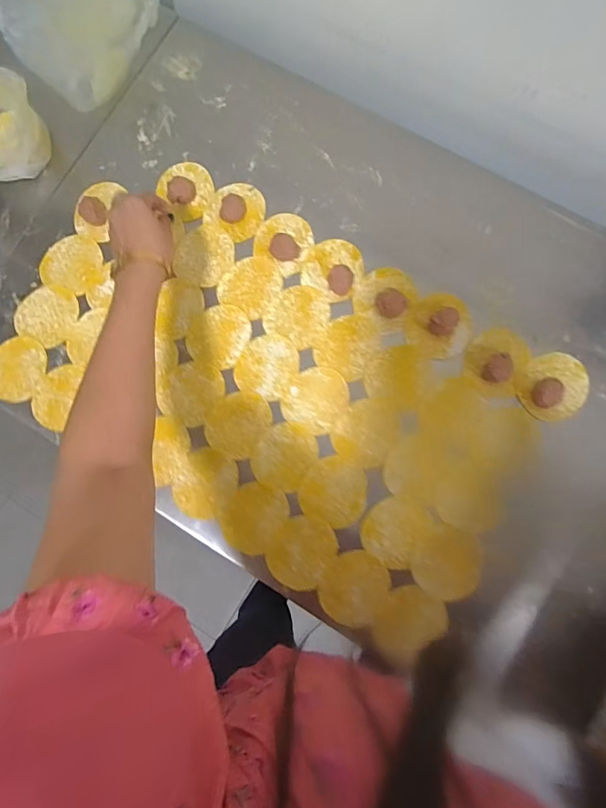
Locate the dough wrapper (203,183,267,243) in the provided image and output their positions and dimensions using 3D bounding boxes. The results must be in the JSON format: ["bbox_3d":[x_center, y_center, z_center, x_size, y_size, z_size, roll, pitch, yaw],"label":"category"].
[{"bbox_3d":[-0.090,-0.265,0.590,0.074,0.008,0.075,36,85,7],"label":"dough wrapper"}]

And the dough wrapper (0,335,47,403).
[{"bbox_3d":[-0.381,-0.049,0.578,0.081,0.008,0.083,30,84,5],"label":"dough wrapper"}]

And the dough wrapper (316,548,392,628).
[{"bbox_3d":[0.060,0.218,0.518,0.075,0.004,0.084,33,85,7],"label":"dough wrapper"}]

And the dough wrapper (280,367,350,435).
[{"bbox_3d":[0.015,-0.007,0.551,0.077,0.004,0.083,0,82,3],"label":"dough wrapper"}]

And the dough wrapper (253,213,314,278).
[{"bbox_3d":[-0.028,-0.219,0.579,0.074,0.010,0.078,0,82,3],"label":"dough wrapper"}]

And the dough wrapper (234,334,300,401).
[{"bbox_3d":[-0.045,-0.050,0.562,0.078,0.004,0.081,0,82,3],"label":"dough wrapper"}]

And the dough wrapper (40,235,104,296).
[{"bbox_3d":[-0.316,-0.192,0.595,0.082,0.005,0.077,0,84,3],"label":"dough wrapper"}]

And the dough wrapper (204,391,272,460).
[{"bbox_3d":[-0.085,0.023,0.554,0.073,0.006,0.084,32,85,7],"label":"dough wrapper"}]

